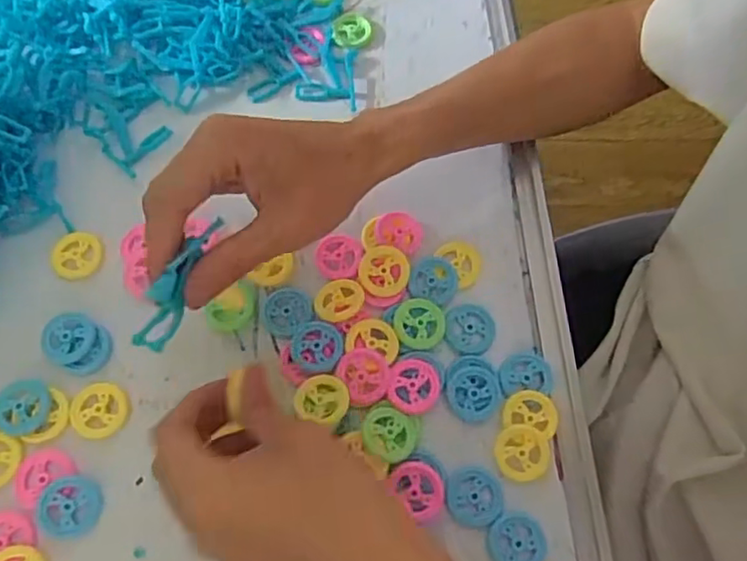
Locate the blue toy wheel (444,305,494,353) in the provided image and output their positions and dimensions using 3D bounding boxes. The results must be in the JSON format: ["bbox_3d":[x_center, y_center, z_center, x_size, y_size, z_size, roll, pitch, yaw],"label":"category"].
[{"bbox_3d":[0.056,0.028,0.356,0.029,0.004,0.030,1,69,-2],"label":"blue toy wheel"}]

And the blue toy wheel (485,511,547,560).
[{"bbox_3d":[0.073,0.134,0.311,0.029,0.004,0.029,1,69,-2],"label":"blue toy wheel"}]

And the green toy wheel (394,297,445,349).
[{"bbox_3d":[0.026,0.025,0.352,0.029,0.005,0.029,1,69,-2],"label":"green toy wheel"}]

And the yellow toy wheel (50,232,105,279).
[{"bbox_3d":[-0.180,-0.015,0.370,0.029,0.008,0.029,1,69,-2],"label":"yellow toy wheel"}]

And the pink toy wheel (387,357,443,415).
[{"bbox_3d":[0.023,0.058,0.337,0.029,0.007,0.030,1,69,-2],"label":"pink toy wheel"}]

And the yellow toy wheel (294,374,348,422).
[{"bbox_3d":[-0.028,0.063,0.328,0.029,0.006,0.026,8,69,1],"label":"yellow toy wheel"}]

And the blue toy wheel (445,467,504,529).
[{"bbox_3d":[0.053,0.114,0.322,0.029,0.004,0.029,1,69,-2],"label":"blue toy wheel"}]

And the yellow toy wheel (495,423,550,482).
[{"bbox_3d":[0.080,0.092,0.328,0.029,0.004,0.028,1,69,-2],"label":"yellow toy wheel"}]

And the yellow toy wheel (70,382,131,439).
[{"bbox_3d":[-0.149,0.071,0.333,0.029,0.006,0.030,1,69,-2],"label":"yellow toy wheel"}]

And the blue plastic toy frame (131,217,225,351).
[{"bbox_3d":[-0.085,0.000,0.266,0.015,0.016,0.063,22,79,9],"label":"blue plastic toy frame"}]

